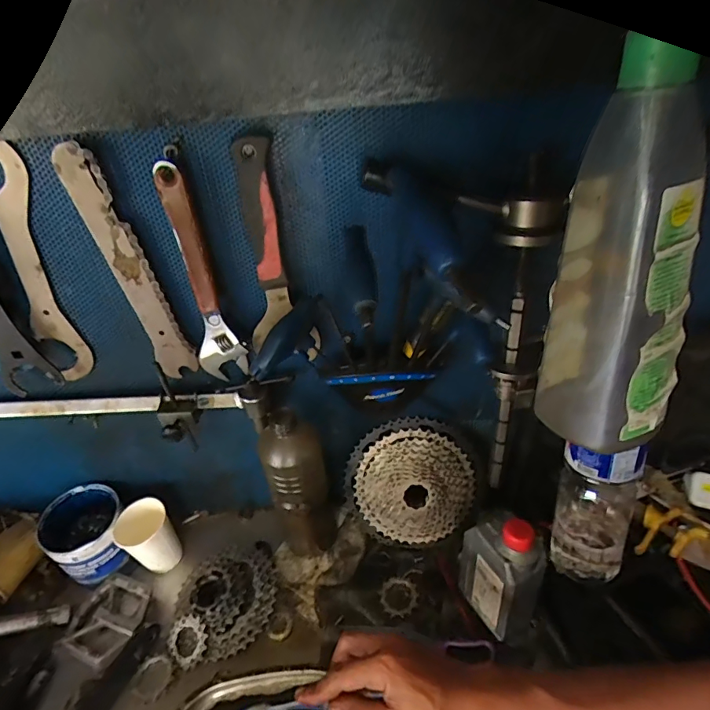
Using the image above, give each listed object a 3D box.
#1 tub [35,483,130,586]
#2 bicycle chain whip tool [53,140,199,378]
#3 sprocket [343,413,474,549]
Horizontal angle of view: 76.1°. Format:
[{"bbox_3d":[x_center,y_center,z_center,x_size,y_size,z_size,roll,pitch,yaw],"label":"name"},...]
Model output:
[{"bbox_3d":[-0.380,0.253,0.649,0.105,0.083,0.107,-18,39,-17],"label":"tub"},{"bbox_3d":[-0.232,-0.081,0.475,0.045,0.259,0.005,-9,37,7],"label":"bicycle chain whip tool"},{"bbox_3d":[0.078,0.185,0.631,0.184,0.185,0.039,-2,6,5],"label":"sprocket"}]

